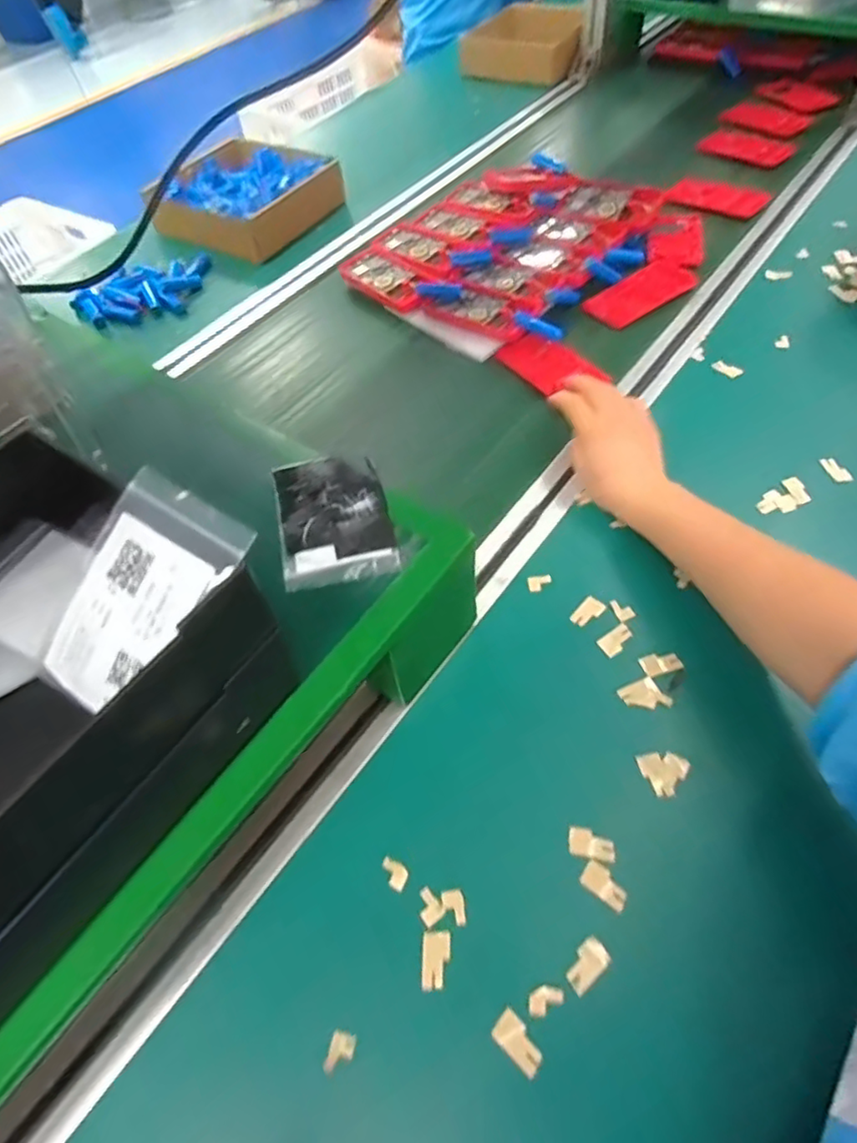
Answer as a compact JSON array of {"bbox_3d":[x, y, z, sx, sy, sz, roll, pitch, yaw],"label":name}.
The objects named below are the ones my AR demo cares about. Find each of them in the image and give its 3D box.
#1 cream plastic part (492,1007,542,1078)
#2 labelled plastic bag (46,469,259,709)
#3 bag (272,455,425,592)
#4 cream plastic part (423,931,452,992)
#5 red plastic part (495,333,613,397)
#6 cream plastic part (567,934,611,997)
[{"bbox_3d":[0.049,0.256,0.343,0.028,0.006,0.016,35,65,26],"label":"cream plastic part"},{"bbox_3d":[-0.126,0.012,0.274,0.067,0.007,0.100,29,90,19],"label":"labelled plastic bag"},{"bbox_3d":[-0.058,-0.039,0.418,0.081,0.012,0.105,-14,54,-5],"label":"bag"},{"bbox_3d":[0.005,0.226,0.367,0.016,0.005,0.030,-1,54,5],"label":"cream plastic part"},{"bbox_3d":[0.124,-0.212,0.643,0.060,0.006,0.107,-34,54,-5],"label":"red plastic part"},{"bbox_3d":[0.090,0.224,0.359,0.027,0.009,0.016,-37,59,-19],"label":"cream plastic part"}]

